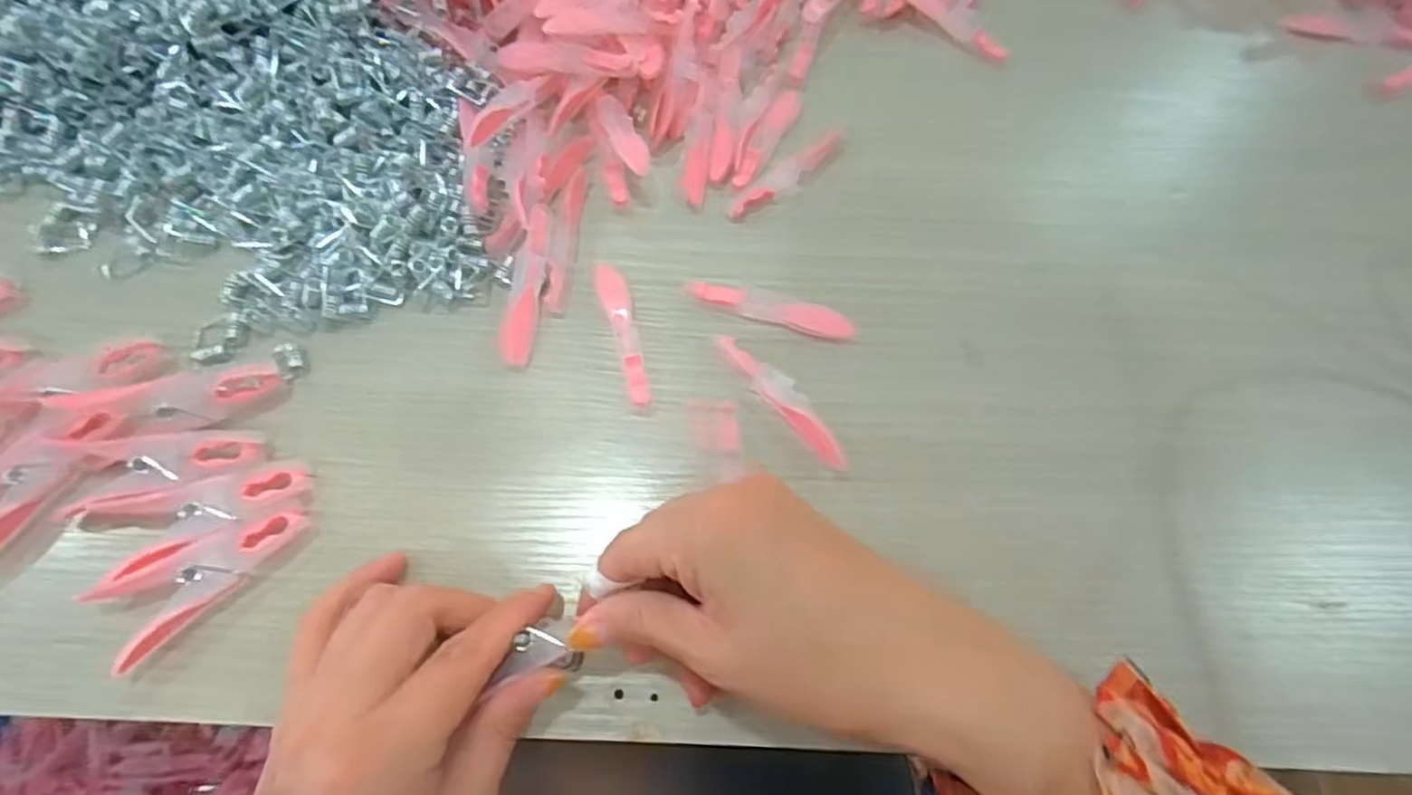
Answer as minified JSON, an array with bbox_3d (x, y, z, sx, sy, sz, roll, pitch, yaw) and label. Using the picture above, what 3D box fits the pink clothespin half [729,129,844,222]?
[{"bbox_3d":[0.044,-0.114,0.357,0.077,0.004,0.013,-38,73,-15],"label":"pink clothespin half"}]

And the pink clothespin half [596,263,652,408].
[{"bbox_3d":[-0.037,-0.031,0.320,0.013,0.007,0.075,-15,68,-7],"label":"pink clothespin half"}]

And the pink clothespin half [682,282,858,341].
[{"bbox_3d":[0.030,-0.041,0.326,0.078,0.008,0.013,18,68,6],"label":"pink clothespin half"}]

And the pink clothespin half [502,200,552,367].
[{"bbox_3d":[-0.083,-0.053,0.326,0.014,0.007,0.079,7,79,2],"label":"pink clothespin half"}]

